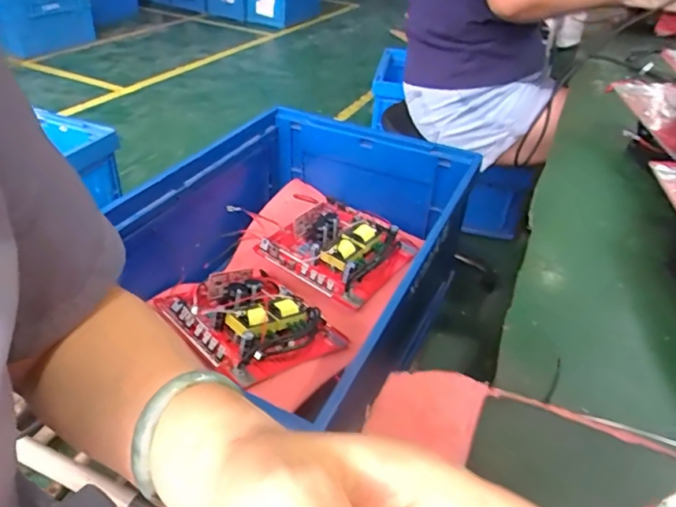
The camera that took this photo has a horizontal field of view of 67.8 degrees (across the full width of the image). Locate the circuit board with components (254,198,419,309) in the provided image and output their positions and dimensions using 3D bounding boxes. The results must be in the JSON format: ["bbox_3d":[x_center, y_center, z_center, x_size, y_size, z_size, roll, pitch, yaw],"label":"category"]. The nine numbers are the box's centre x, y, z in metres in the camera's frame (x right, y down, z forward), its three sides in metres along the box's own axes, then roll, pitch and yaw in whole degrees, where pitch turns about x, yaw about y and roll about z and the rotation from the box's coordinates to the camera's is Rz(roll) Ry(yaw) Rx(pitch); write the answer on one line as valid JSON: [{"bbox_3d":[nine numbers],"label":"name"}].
[{"bbox_3d":[0.002,-0.013,0.797,0.195,0.060,0.187,23,41,24],"label":"circuit board with components"}]

